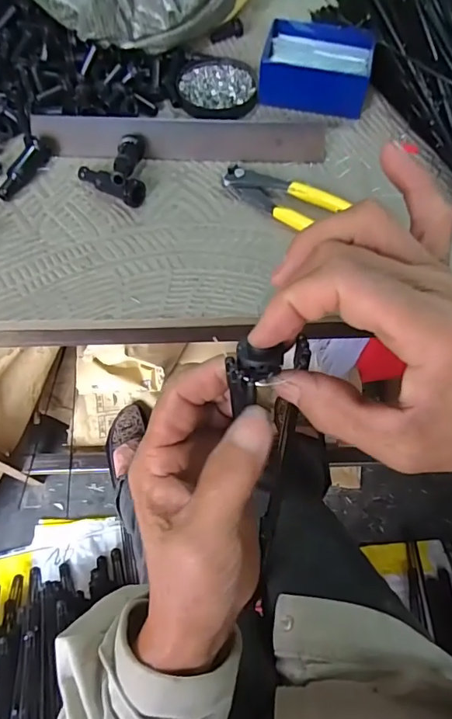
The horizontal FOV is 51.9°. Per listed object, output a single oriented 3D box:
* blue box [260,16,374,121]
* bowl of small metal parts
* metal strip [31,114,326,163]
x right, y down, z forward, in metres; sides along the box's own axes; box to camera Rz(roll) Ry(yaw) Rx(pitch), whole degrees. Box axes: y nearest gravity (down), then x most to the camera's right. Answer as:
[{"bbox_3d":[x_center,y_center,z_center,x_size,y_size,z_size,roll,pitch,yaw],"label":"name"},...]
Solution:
[{"bbox_3d":[0.095,-0.305,0.487,0.110,0.043,0.084,12,66,6],"label":"blue box"},{"bbox_3d":[-0.009,-0.293,0.499,0.082,0.013,0.079,0,65,0],"label":"bowl of small metal parts"},{"bbox_3d":[-0.044,-0.214,0.452,0.276,0.036,0.005,2,22,0],"label":"metal strip"}]

